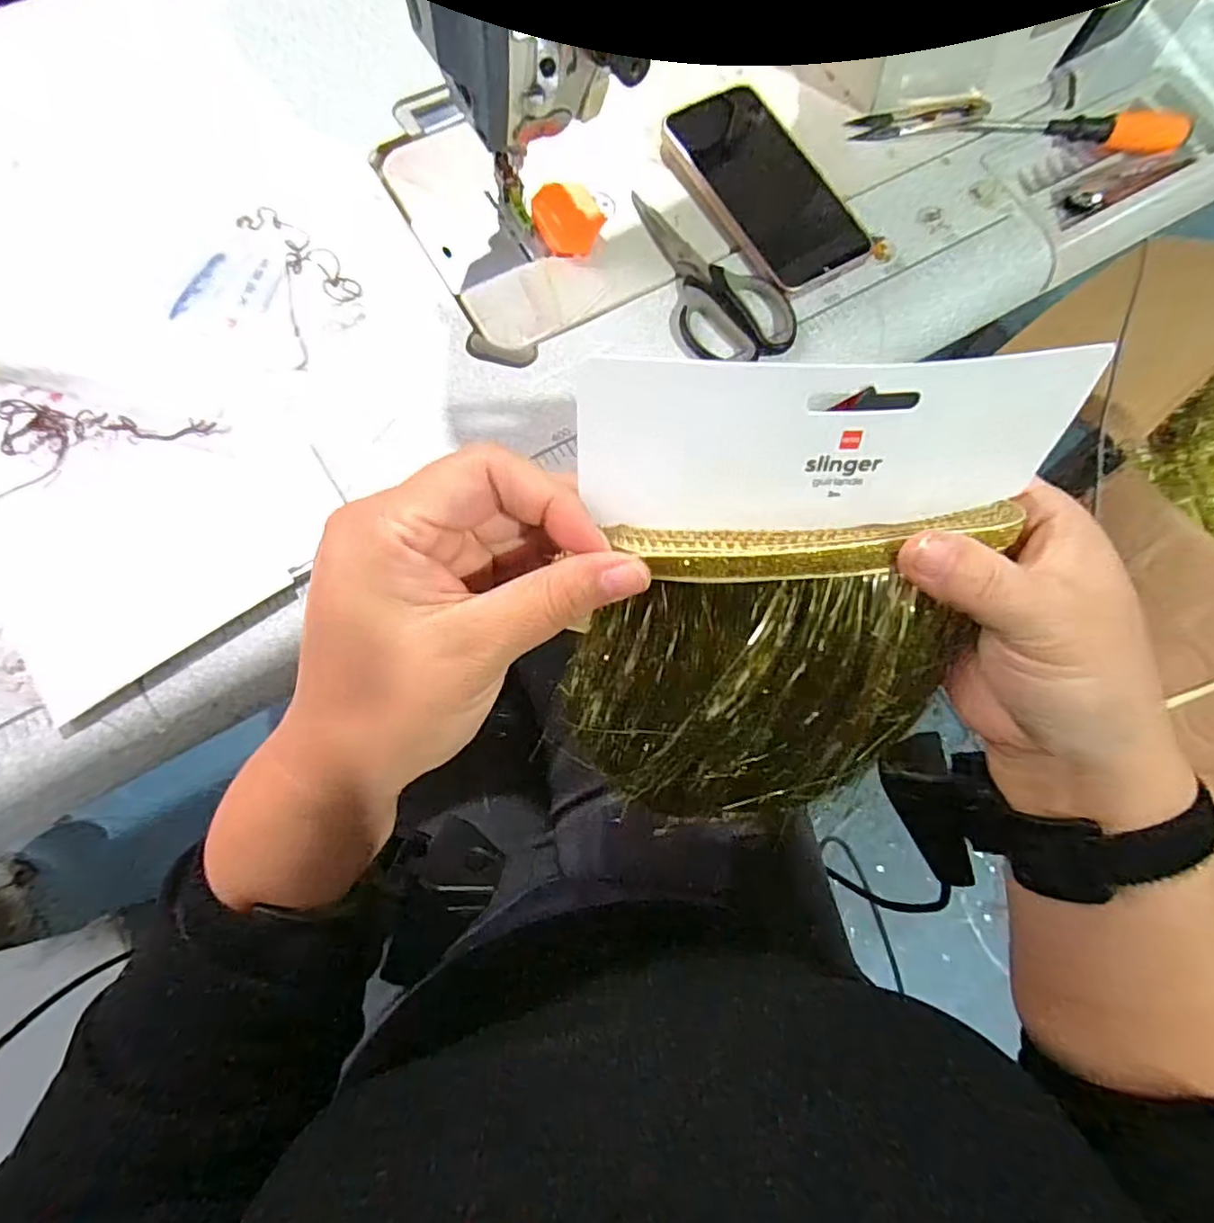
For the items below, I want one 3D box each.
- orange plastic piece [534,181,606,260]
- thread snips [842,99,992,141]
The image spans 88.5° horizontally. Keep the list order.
[{"bbox_3d":[-0.024,-0.251,0.398,0.041,0.017,0.041,0,74,-2],"label":"orange plastic piece"},{"bbox_3d":[0.223,-0.349,0.440,0.101,0.010,0.018,-9,74,-4],"label":"thread snips"}]

